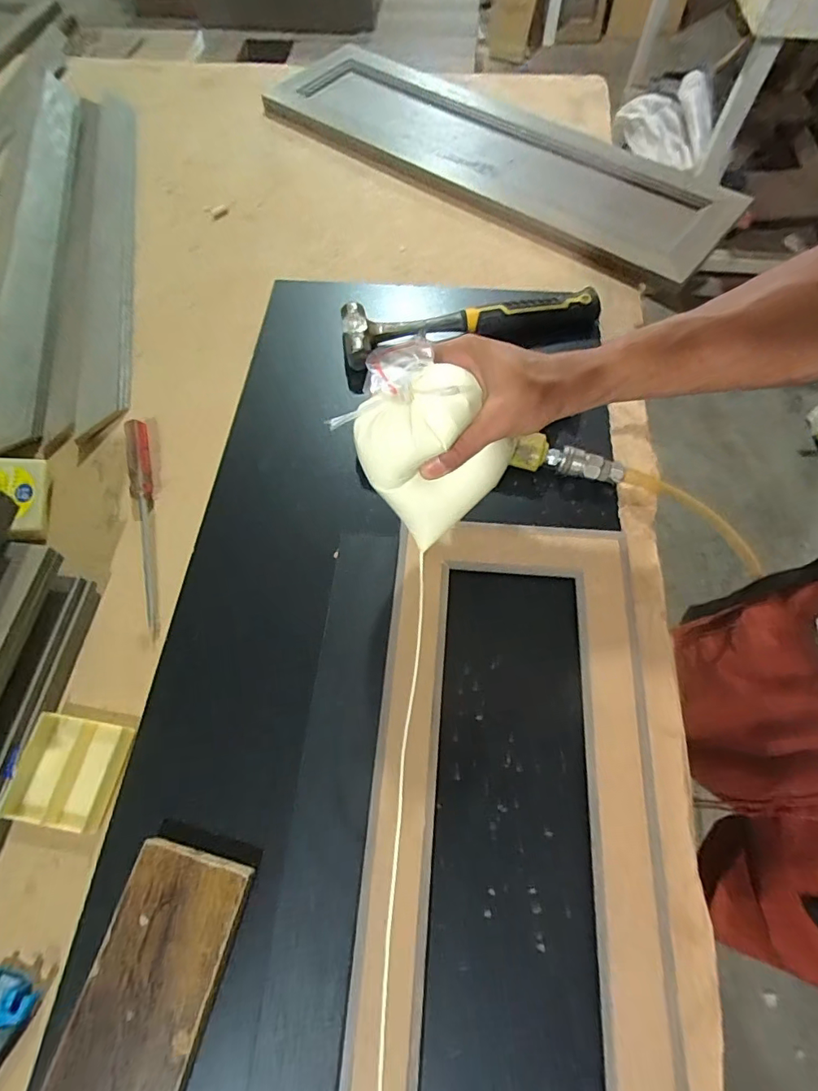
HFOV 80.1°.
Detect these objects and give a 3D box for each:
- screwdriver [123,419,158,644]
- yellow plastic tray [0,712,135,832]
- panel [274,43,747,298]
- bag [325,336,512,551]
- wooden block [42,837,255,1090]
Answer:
[{"bbox_3d":[-0.242,-0.023,0.441,0.017,0.022,0.218,-14,65,-4],"label":"screwdriver"},{"bbox_3d":[-0.250,0.163,0.353,0.073,0.021,0.071,8,65,6],"label":"yellow plastic tray"},{"bbox_3d":[0.107,-0.552,0.670,0.666,0.030,0.232,38,72,18],"label":"panel"},{"bbox_3d":[0.012,-0.065,0.334,0.073,0.133,0.085,40,72,19],"label":"bag"},{"bbox_3d":[-0.157,0.274,0.295,0.076,0.018,0.152,12,66,8],"label":"wooden block"}]

